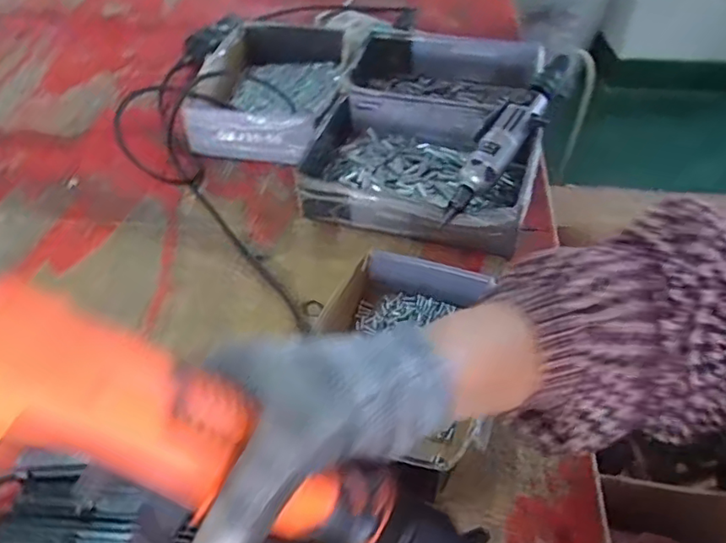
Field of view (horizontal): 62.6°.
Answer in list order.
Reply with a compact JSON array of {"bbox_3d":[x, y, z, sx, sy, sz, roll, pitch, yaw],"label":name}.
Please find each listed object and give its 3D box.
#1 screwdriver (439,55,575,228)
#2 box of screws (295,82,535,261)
[{"bbox_3d":[0.159,-0.155,0.631,0.042,0.033,0.269,27,65,27],"label":"screwdriver"},{"bbox_3d":[0.062,-0.117,0.666,0.246,0.058,0.184,12,47,15],"label":"box of screws"}]

